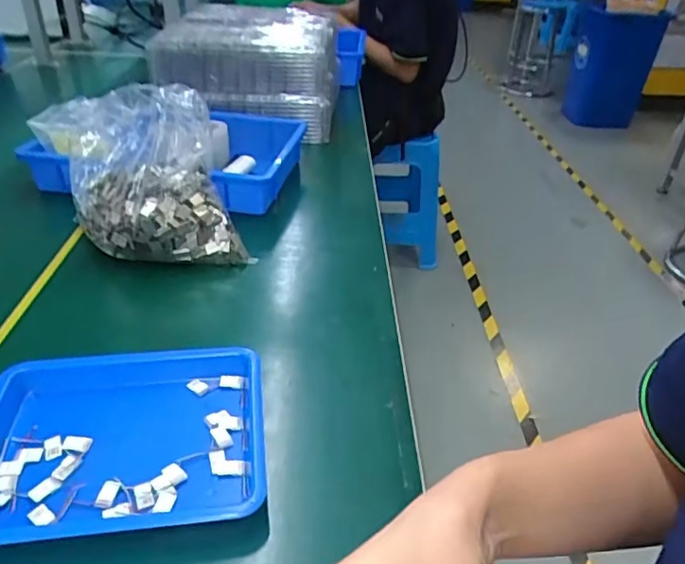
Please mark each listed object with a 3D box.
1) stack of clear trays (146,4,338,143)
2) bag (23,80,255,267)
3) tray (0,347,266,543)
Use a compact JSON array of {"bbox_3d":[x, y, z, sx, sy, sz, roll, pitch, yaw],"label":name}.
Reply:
[{"bbox_3d":[-0.170,-0.403,1.079,0.303,0.166,0.318,3,34,-1],"label":"stack of clear trays"},{"bbox_3d":[-0.239,-0.127,0.677,0.207,0.151,0.184,-8,36,-19],"label":"bag"},{"bbox_3d":[-0.175,0.120,0.439,0.219,0.025,0.169,-2,34,-10],"label":"tray"}]

